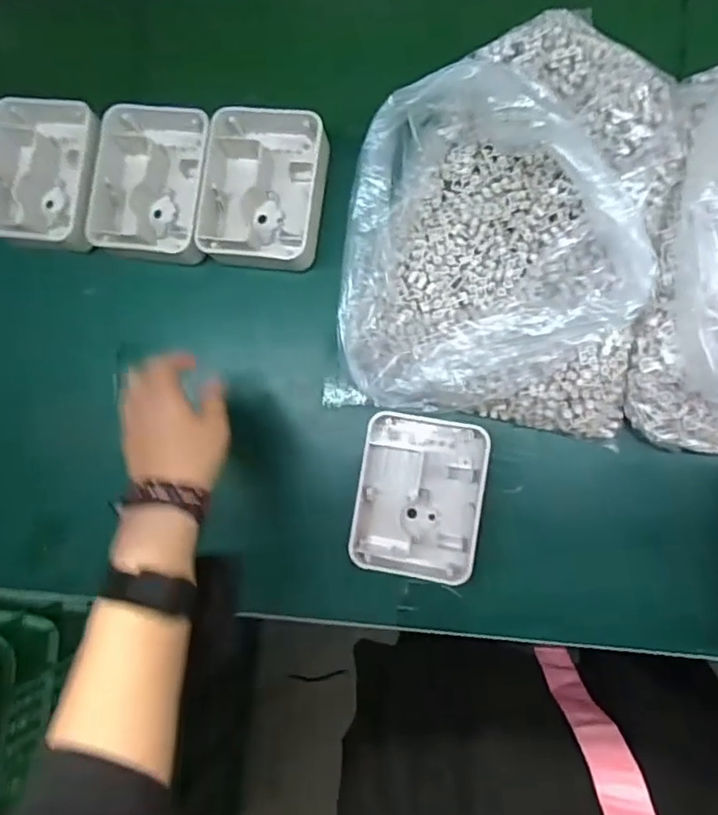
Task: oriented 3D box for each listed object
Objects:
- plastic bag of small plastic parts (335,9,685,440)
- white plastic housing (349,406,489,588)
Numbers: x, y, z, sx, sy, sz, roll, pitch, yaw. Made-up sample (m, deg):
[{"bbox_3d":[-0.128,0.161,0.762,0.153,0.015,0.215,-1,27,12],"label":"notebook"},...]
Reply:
[{"bbox_3d":[0.113,-0.148,0.444,0.233,0.101,0.313,9,88,9],"label":"plastic bag of small plastic parts"},{"bbox_3d":[0.052,0.073,0.495,0.102,0.039,0.128,7,88,9],"label":"white plastic housing"}]

